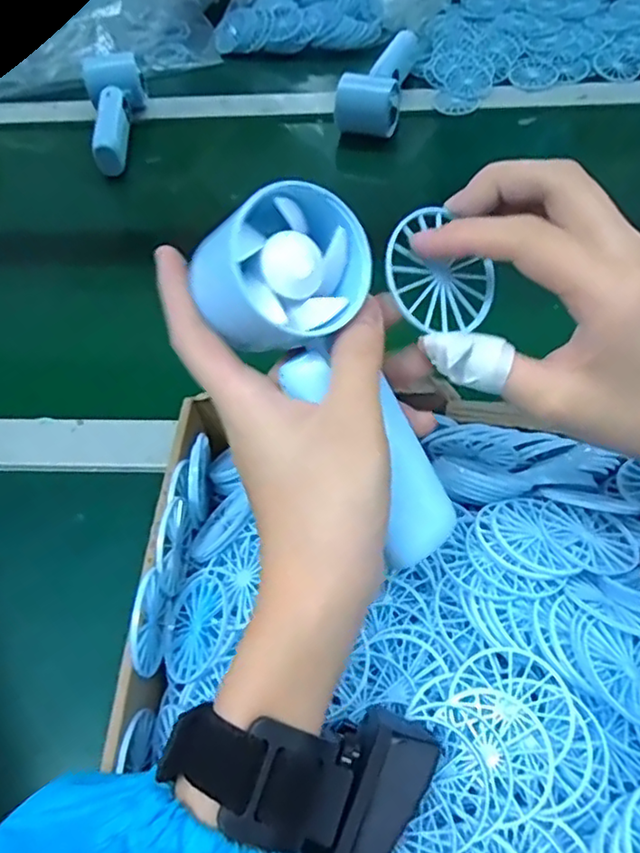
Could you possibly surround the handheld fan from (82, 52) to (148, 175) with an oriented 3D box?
[{"bbox_3d":[-0.210,-0.329,0.651,0.058,0.051,0.133,-13,59,-4],"label":"handheld fan"}]

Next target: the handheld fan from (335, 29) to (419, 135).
[{"bbox_3d":[0.068,-0.376,0.663,0.057,0.046,0.159,16,61,13],"label":"handheld fan"}]

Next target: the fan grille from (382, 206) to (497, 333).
[{"bbox_3d":[0.047,-0.060,0.250,0.051,0.004,0.046,43,71,-18],"label":"fan grille"}]

